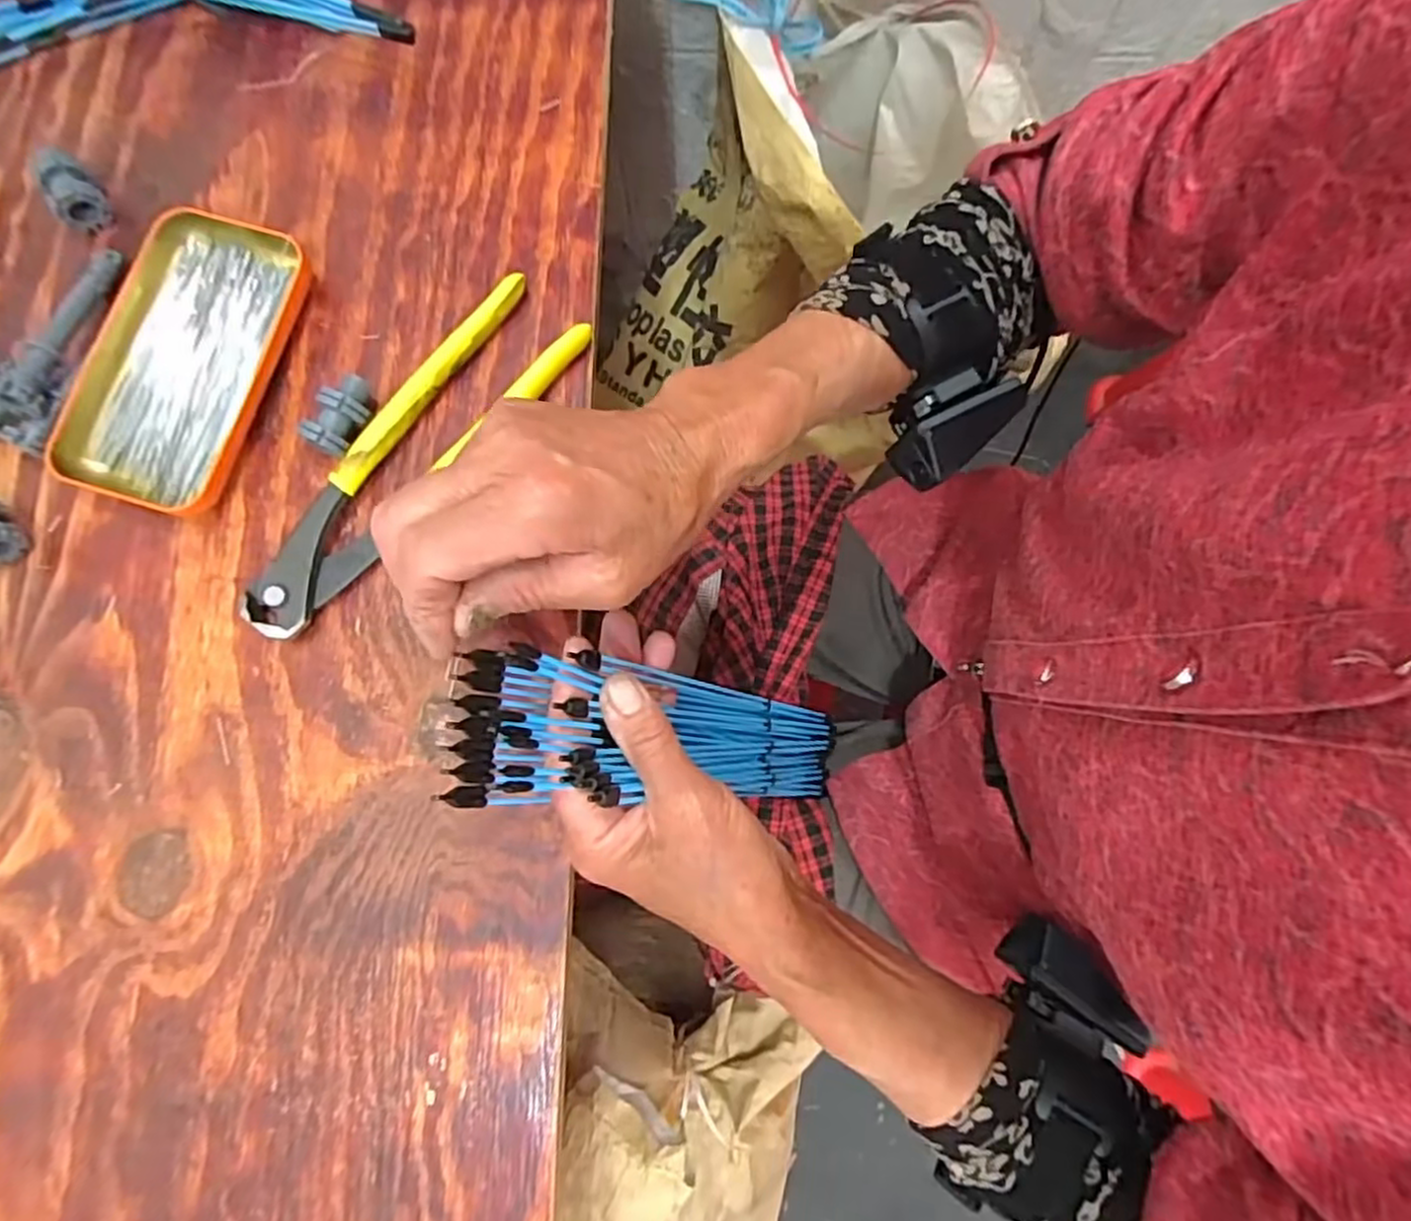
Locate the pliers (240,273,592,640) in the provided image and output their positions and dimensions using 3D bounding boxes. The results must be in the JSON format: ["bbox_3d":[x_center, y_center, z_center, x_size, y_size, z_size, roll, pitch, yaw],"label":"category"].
[{"bbox_3d":[-0.139,-0.072,0.345,0.053,0.018,0.202,39,82,7],"label":"pliers"}]

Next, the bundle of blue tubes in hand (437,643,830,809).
[{"bbox_3d":[0.004,0.071,0.404,0.047,0.327,0.065,-5,78,29],"label":"bundle of blue tubes in hand"}]

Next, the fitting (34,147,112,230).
[{"bbox_3d":[-0.312,-0.206,0.358,0.024,0.025,0.026,0,80,0],"label":"fitting"}]

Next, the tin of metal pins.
[{"bbox_3d":[-0.253,-0.121,0.349,0.079,0.019,0.144,16,80,3],"label":"tin of metal pins"}]

